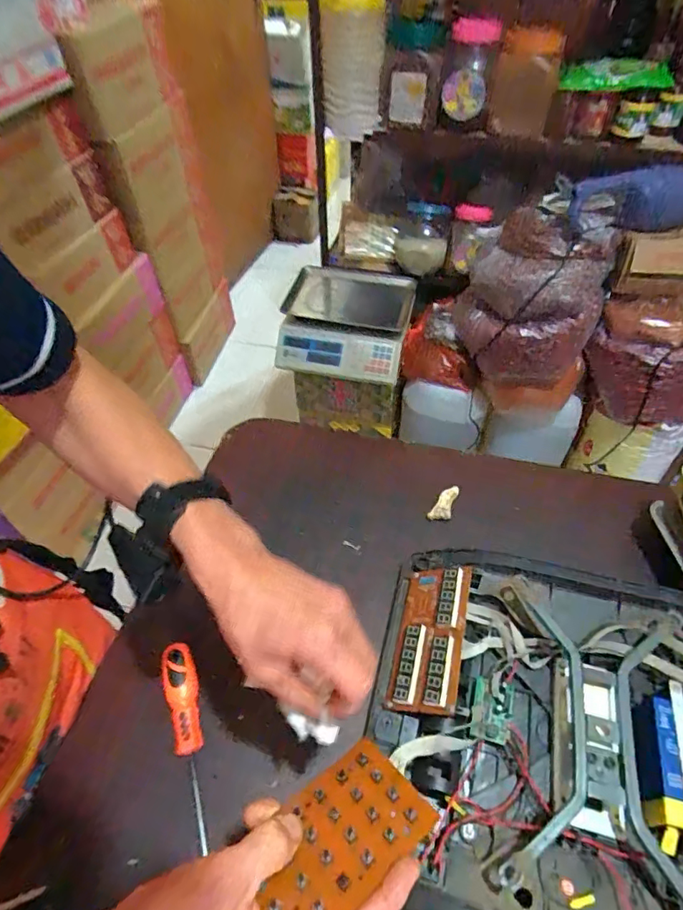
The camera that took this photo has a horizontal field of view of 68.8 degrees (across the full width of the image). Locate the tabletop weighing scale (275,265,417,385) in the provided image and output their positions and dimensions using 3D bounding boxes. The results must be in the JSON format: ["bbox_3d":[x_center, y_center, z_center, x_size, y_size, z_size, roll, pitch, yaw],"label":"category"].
[{"bbox_3d":[0.011,-0.367,1.357,0.344,0.123,0.308,11,52,11],"label":"tabletop weighing scale"}]

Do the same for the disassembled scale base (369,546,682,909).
[{"bbox_3d":[0.195,0.251,0.462,0.321,0.060,0.323,11,52,11],"label":"disassembled scale base"}]

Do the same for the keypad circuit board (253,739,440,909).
[{"bbox_3d":[-0.002,0.228,0.299,0.105,0.004,0.067,-23,33,-32],"label":"keypad circuit board"}]

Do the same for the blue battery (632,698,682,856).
[{"bbox_3d":[0.294,0.281,0.440,0.058,0.052,0.125,14,52,13],"label":"blue battery"}]

